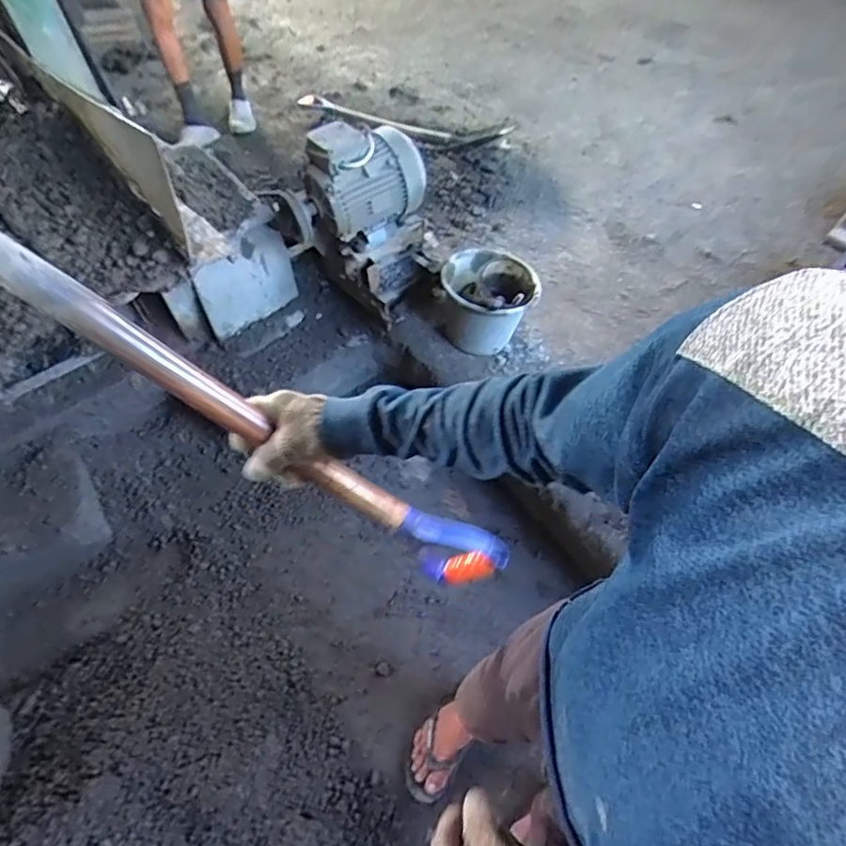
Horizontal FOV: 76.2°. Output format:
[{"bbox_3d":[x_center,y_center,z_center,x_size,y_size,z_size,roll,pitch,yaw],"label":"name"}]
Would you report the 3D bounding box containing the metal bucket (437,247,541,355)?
[{"bbox_3d":[0.178,-0.332,1.526,0.263,0.206,0.239,14,58,8],"label":"metal bucket"}]

